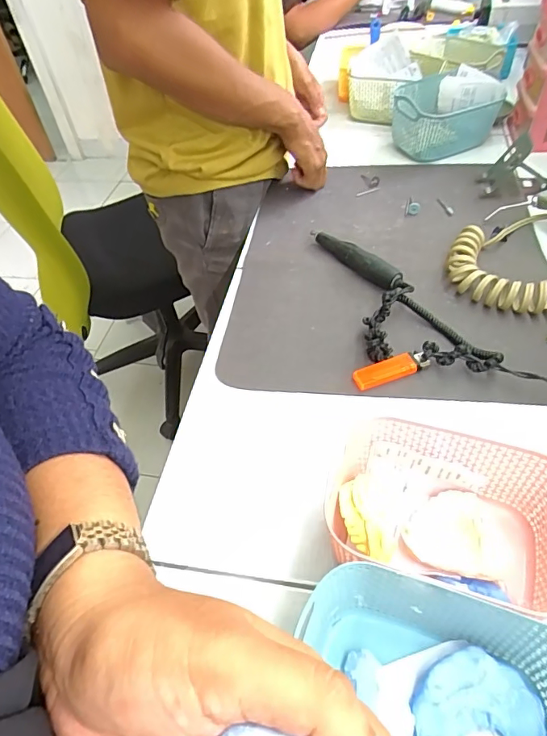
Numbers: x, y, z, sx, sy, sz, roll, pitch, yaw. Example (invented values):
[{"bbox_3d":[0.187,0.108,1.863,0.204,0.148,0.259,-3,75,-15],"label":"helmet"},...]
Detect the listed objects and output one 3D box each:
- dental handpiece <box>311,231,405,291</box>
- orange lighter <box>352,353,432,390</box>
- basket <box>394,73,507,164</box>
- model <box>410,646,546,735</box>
[{"bbox_3d":[0.109,-0.143,0.619,0.022,0.029,0.162,-30,53,-18],"label":"dental handpiece"},{"bbox_3d":[0.123,0.002,0.503,0.077,0.016,0.020,-17,50,-8],"label":"orange lighter"},{"bbox_3d":[0.284,-0.411,0.786,0.169,0.088,0.108,10,52,15],"label":"basket"},{"bbox_3d":[0.130,0.217,0.309,0.082,0.023,0.053,-6,49,2],"label":"model"}]

